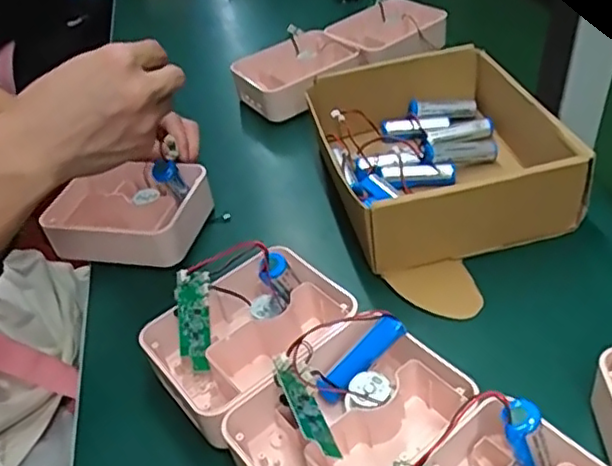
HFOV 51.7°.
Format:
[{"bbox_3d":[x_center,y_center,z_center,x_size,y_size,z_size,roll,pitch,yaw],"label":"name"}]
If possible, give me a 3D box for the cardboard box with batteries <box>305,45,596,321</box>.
[{"bbox_3d":[0.114,-0.075,0.564,0.178,0.075,0.220,-11,42,-6],"label":"cardboard box with batteries"}]

